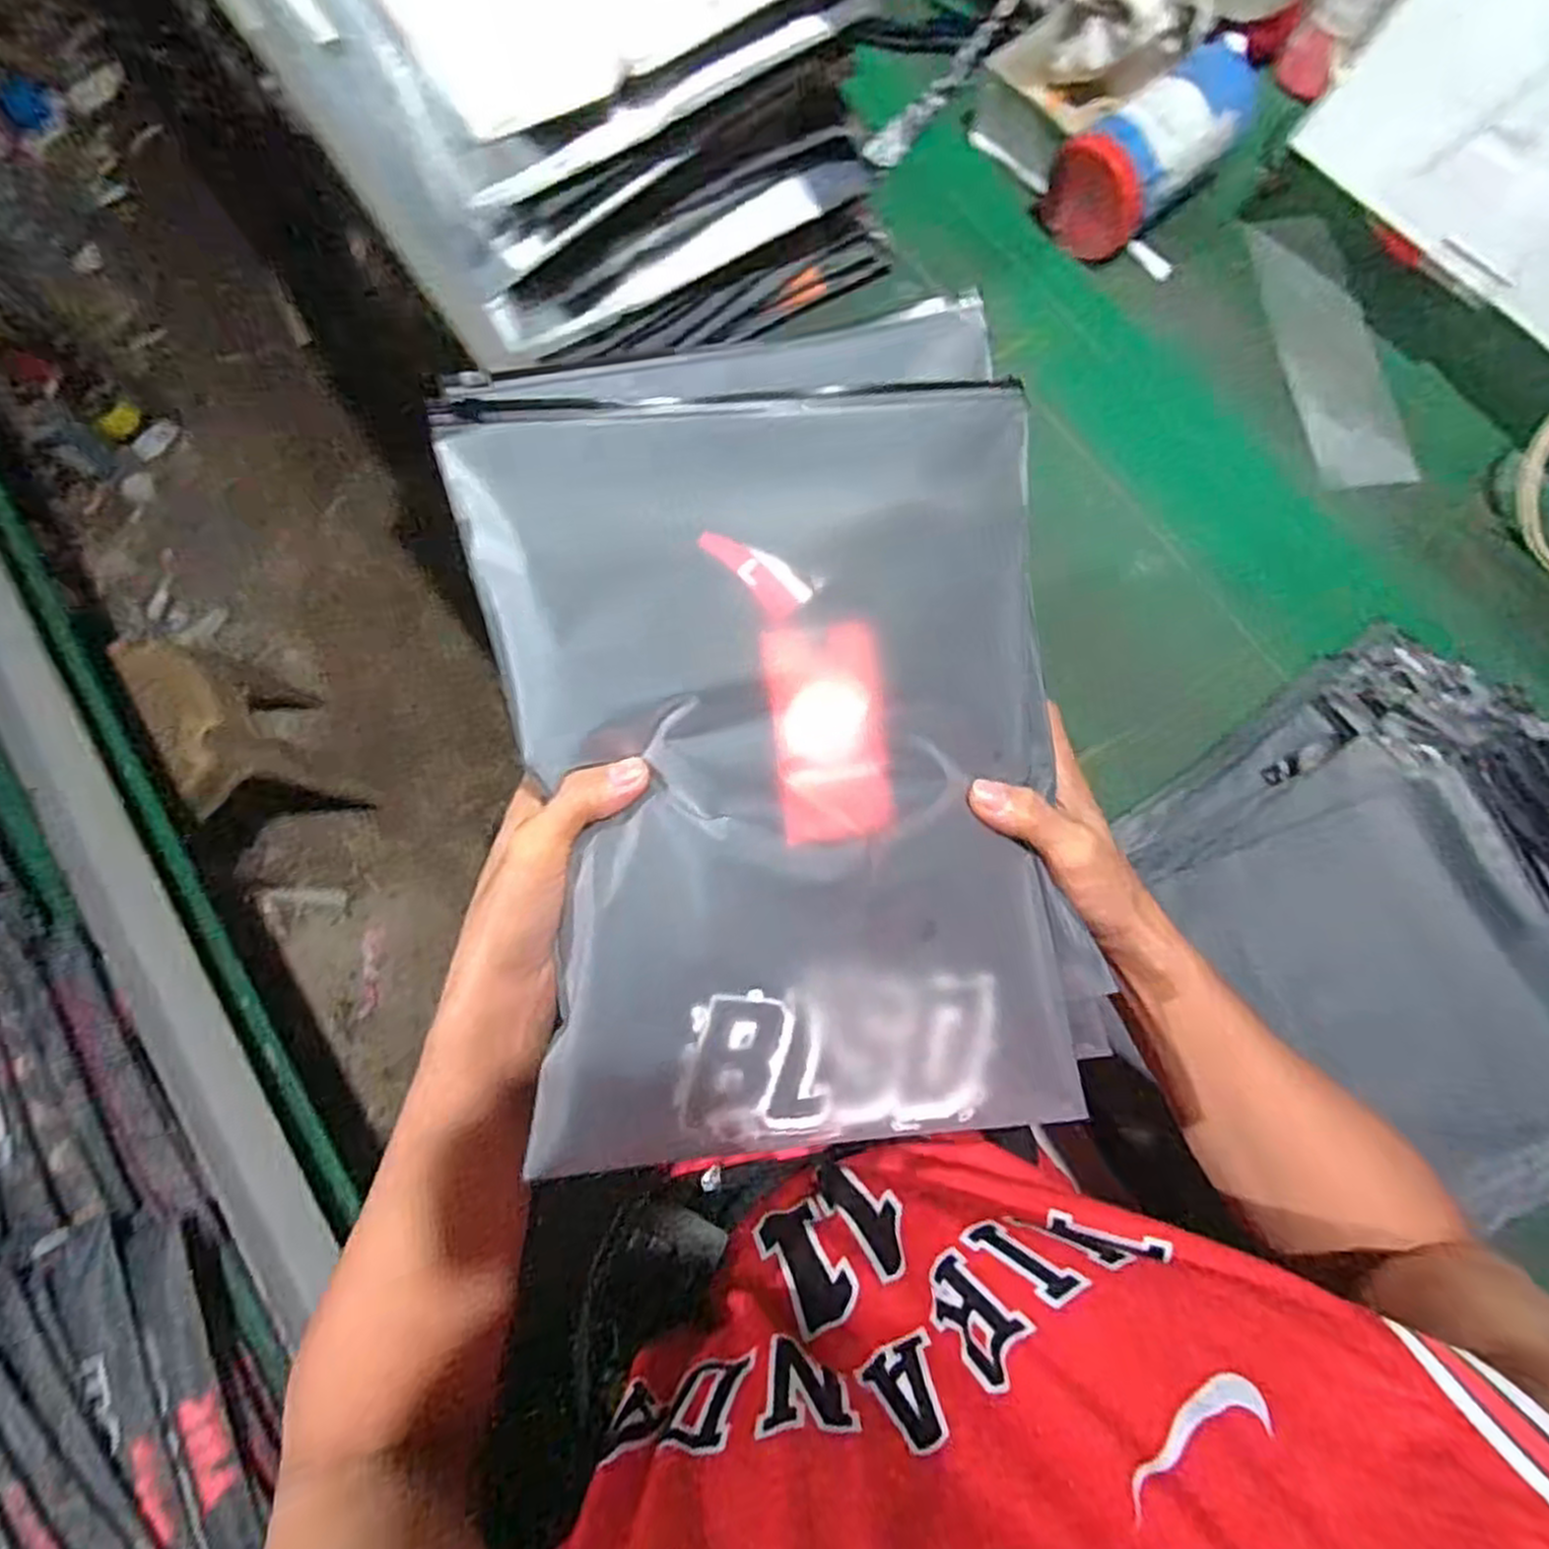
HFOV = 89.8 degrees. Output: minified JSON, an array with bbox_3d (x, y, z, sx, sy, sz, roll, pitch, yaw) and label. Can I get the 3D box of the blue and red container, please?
[{"bbox_3d":[0.334,-0.557,0.703,0.173,0.086,0.100,-40,80,-7],"label":"blue and red container"}]

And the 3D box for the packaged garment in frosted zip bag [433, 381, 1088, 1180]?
[{"bbox_3d":[0.009,0.004,0.341,0.242,0.035,0.320,-6,94,-6],"label":"packaged garment in frosted zip bag"}]

